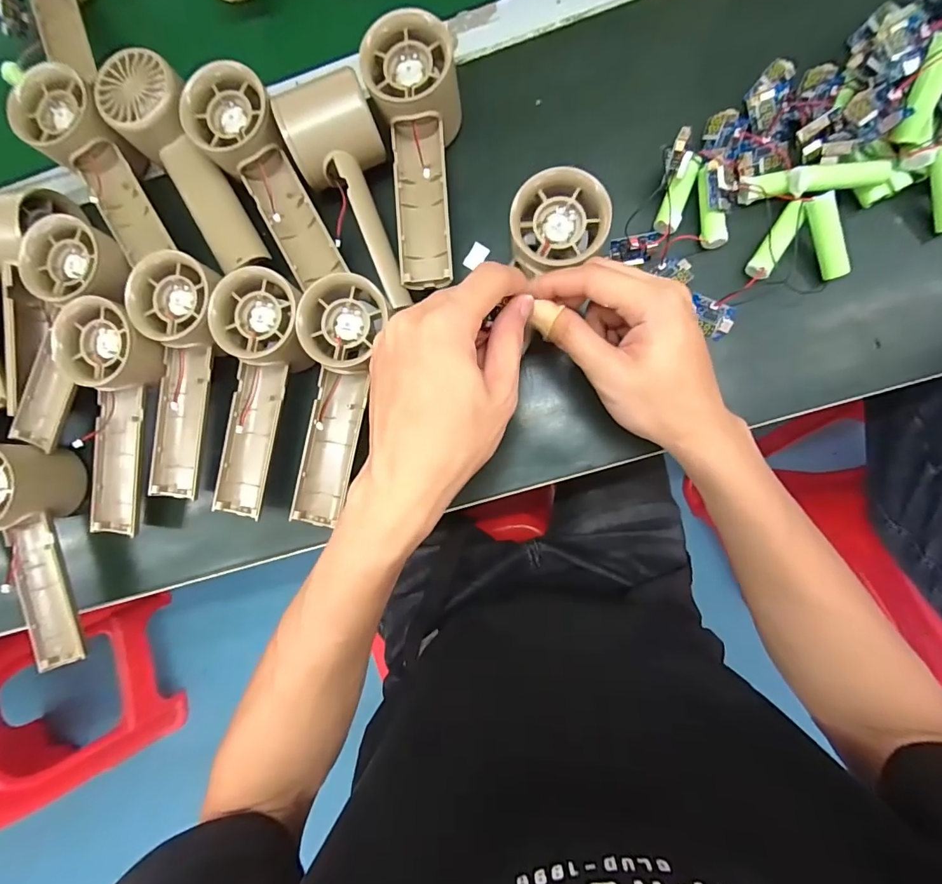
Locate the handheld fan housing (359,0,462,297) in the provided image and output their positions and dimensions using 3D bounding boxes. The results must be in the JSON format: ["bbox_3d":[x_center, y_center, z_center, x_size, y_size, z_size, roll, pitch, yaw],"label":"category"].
[{"bbox_3d":[-0.033,-0.180,0.306,0.052,0.045,0.156,-3,97,5],"label":"handheld fan housing"}]

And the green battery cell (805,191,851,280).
[{"bbox_3d":[0.218,-0.125,0.283,0.011,0.012,0.050,-19,98,3],"label":"green battery cell"}]

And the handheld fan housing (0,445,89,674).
[{"bbox_3d":[-0.312,0.080,0.321,0.059,0.050,0.155,-10,87,5],"label":"handheld fan housing"}]

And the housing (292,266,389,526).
[{"bbox_3d":[-0.088,-0.025,0.301,0.048,0.031,0.157,11,103,6],"label":"housing"}]

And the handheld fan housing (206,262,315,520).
[{"bbox_3d":[-0.141,-0.030,0.306,0.053,0.039,0.157,11,100,6],"label":"handheld fan housing"}]

